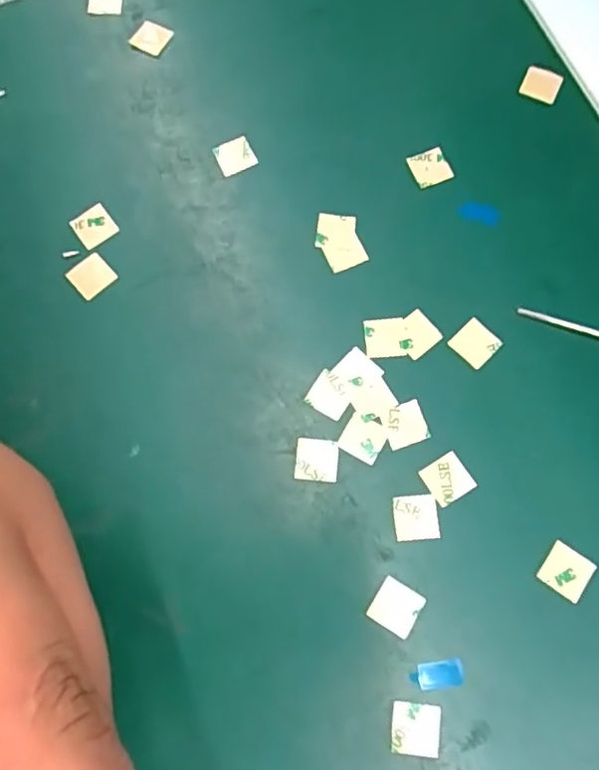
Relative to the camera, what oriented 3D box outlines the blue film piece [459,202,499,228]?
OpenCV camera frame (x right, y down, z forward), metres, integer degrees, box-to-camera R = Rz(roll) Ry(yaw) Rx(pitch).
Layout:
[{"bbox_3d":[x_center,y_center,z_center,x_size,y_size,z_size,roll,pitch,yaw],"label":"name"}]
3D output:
[{"bbox_3d":[0.074,-0.070,0.256,0.016,0.004,0.009,17,74,5],"label":"blue film piece"}]

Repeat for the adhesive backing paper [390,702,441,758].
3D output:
[{"bbox_3d":[0.038,0.113,0.205,0.016,0.004,0.016,5,73,3],"label":"adhesive backing paper"}]

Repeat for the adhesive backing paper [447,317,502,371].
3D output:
[{"bbox_3d":[0.068,-0.016,0.240,0.015,0.004,0.015,-44,82,-7],"label":"adhesive backing paper"}]

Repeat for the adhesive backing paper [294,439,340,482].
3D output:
[{"bbox_3d":[0.006,0.027,0.228,0.015,0.004,0.015,4,74,3],"label":"adhesive backing paper"}]

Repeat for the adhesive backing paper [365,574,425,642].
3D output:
[{"bbox_3d":[0.033,0.077,0.216,0.015,0.004,0.016,31,79,10],"label":"adhesive backing paper"}]

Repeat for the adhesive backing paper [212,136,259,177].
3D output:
[{"bbox_3d":[-0.027,-0.097,0.265,0.015,0.004,0.014,-25,87,-1],"label":"adhesive backing paper"}]

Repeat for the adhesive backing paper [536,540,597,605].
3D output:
[{"bbox_3d":[0.093,0.065,0.217,0.016,0.004,0.016,35,77,10],"label":"adhesive backing paper"}]

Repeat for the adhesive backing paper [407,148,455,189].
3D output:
[{"bbox_3d":[0.054,-0.091,0.262,0.016,0.004,0.015,-23,84,-6],"label":"adhesive backing paper"}]

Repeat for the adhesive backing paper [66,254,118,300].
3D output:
[{"bbox_3d":[-0.084,-0.044,0.251,0.016,0.004,0.016,-42,77,-10],"label":"adhesive backing paper"}]

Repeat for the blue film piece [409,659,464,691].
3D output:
[{"bbox_3d":[0.046,0.097,0.208,0.017,0.004,0.008,-9,74,-1],"label":"blue film piece"}]

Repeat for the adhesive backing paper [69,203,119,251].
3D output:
[{"bbox_3d":[-0.085,-0.065,0.257,0.015,0.004,0.015,-35,76,-8],"label":"adhesive backing paper"}]

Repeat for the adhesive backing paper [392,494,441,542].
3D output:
[{"bbox_3d":[0.042,0.048,0.223,0.015,0.004,0.015,-5,75,-3],"label":"adhesive backing paper"}]

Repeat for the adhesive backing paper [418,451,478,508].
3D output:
[{"bbox_3d":[0.054,0.034,0.225,0.016,0.004,0.015,-31,76,-7],"label":"adhesive backing paper"}]

